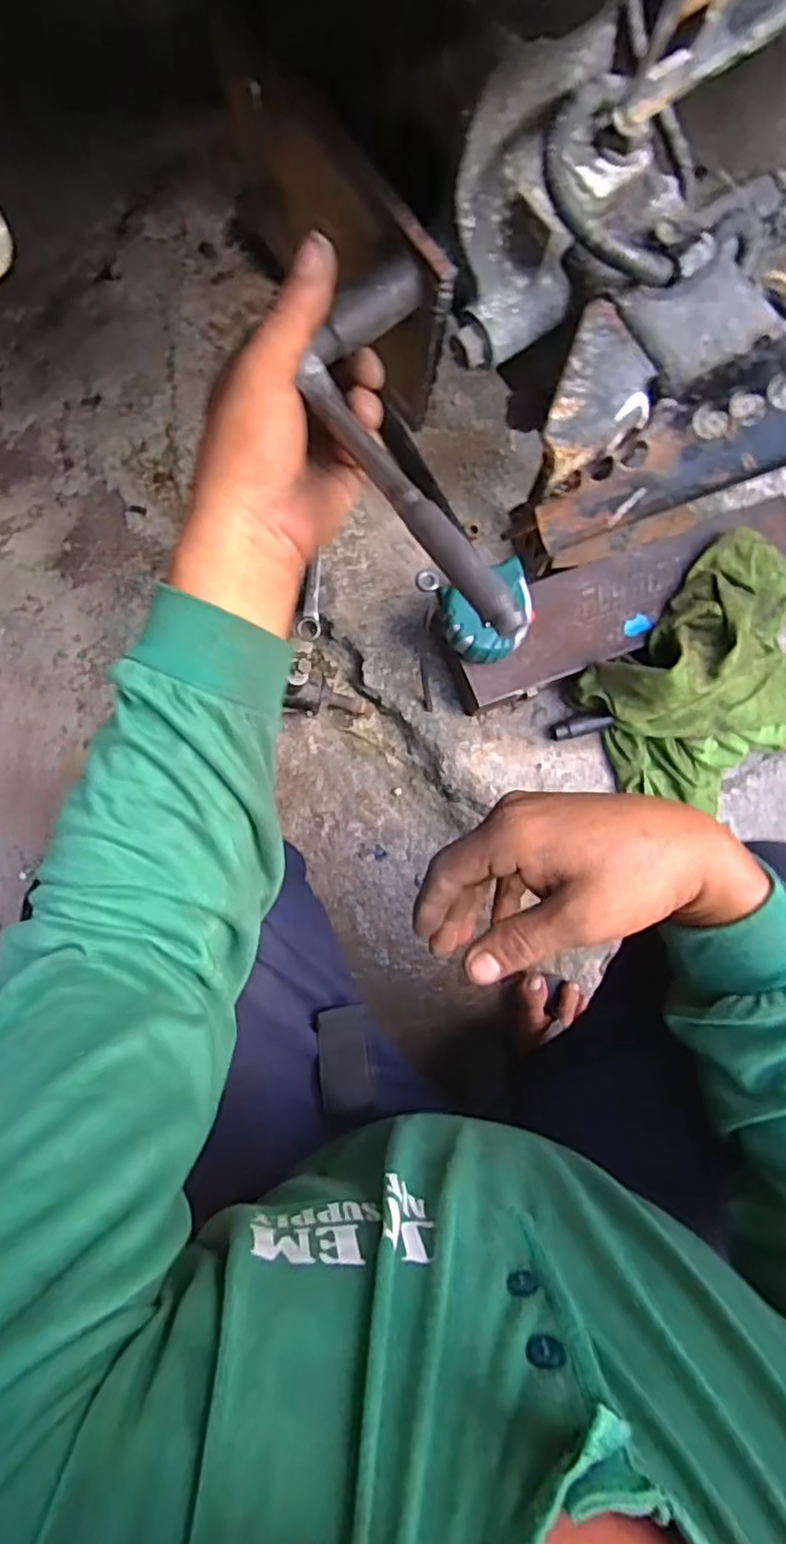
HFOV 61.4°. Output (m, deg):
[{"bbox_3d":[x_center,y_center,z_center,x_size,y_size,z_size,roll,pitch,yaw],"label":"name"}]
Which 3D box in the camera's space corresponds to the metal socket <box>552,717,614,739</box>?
[{"bbox_3d":[0.207,-0.050,0.724,0.066,0.017,0.020,-11,82,9],"label":"metal socket"}]

